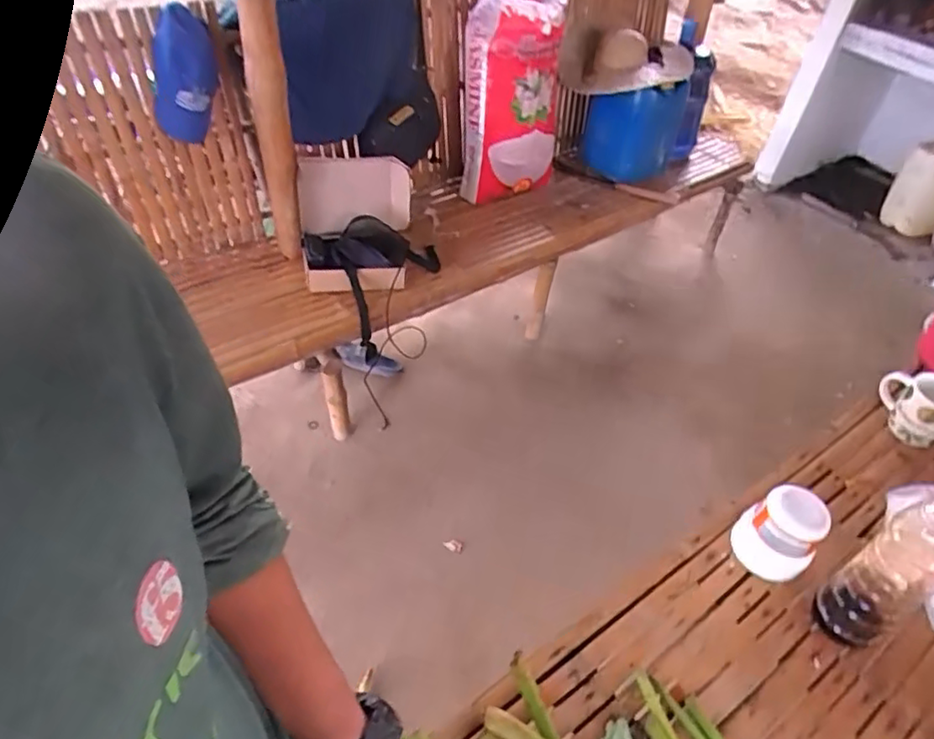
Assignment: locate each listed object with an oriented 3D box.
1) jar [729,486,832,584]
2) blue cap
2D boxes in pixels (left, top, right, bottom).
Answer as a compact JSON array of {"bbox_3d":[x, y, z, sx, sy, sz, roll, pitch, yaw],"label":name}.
[{"bbox_3d":[0.405,0.214,0.805,0.076,0.108,0.091,-21,51,-27],"label":"jar"},{"bbox_3d":[-0.708,-0.735,1.566,0.121,0.301,0.090,16,24,9],"label":"blue cap"}]

